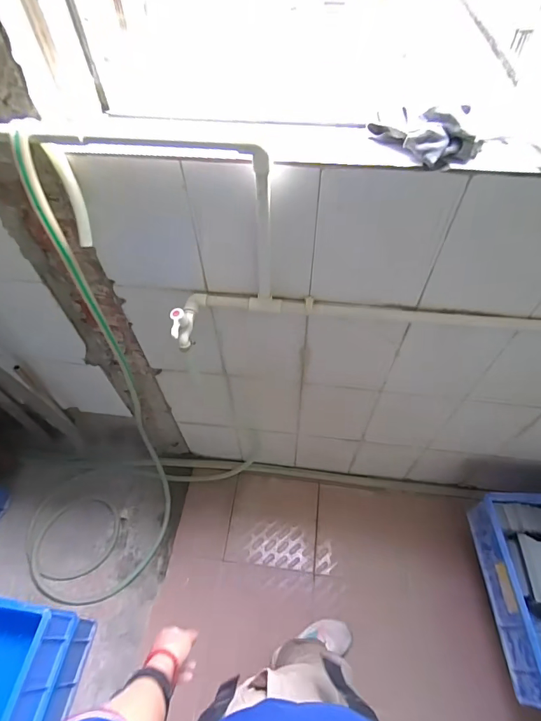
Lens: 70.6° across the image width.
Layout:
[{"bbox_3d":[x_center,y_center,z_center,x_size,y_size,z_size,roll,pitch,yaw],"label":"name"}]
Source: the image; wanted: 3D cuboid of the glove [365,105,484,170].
[{"bbox_3d":[0.208,-0.299,0.508,0.148,0.052,0.065,11,55,9],"label":"glove"}]

